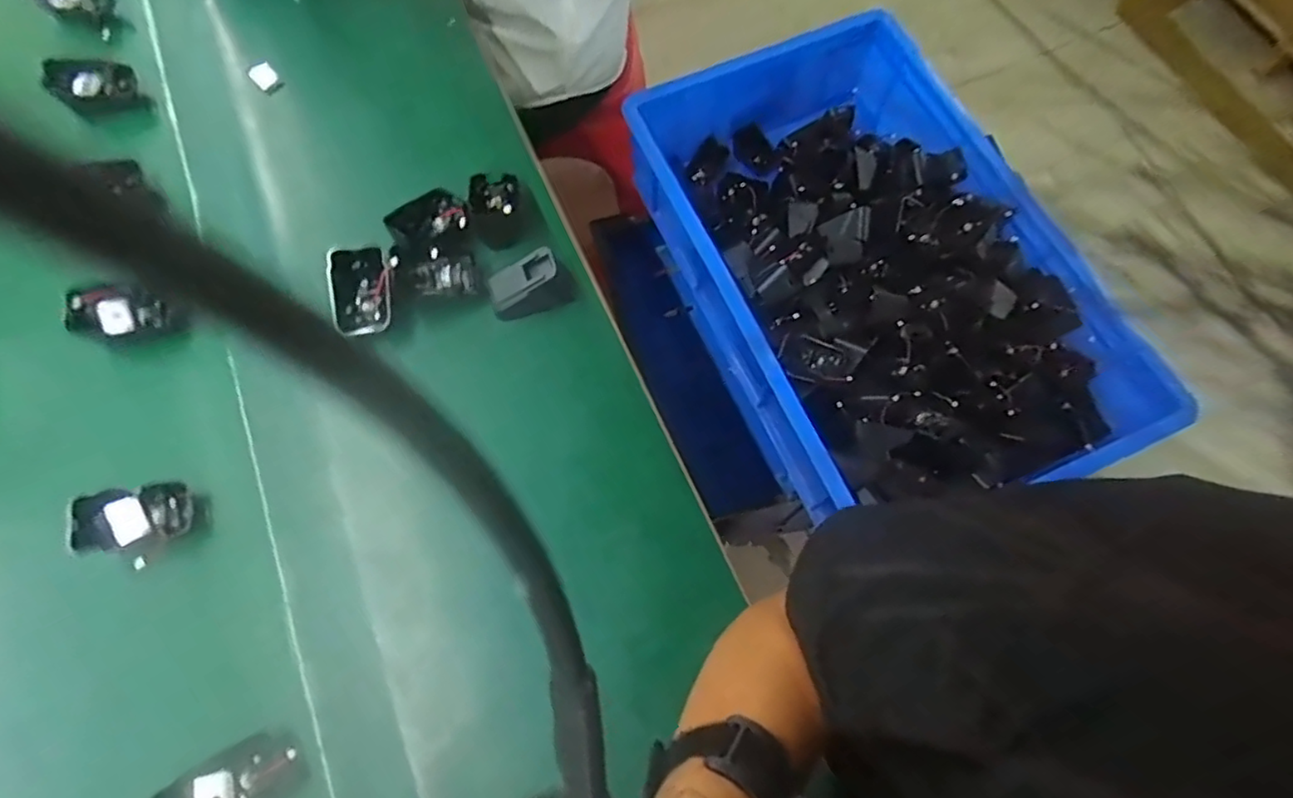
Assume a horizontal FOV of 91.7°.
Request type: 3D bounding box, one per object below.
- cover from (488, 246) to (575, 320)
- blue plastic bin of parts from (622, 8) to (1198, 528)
[{"bbox_3d":[-0.098,-0.096,0.527,0.070,0.038,0.038,-16,71,-6],"label":"cover"},{"bbox_3d":[0.276,-0.162,0.786,0.398,0.138,0.635,-23,72,-8],"label":"blue plastic bin of parts"}]

